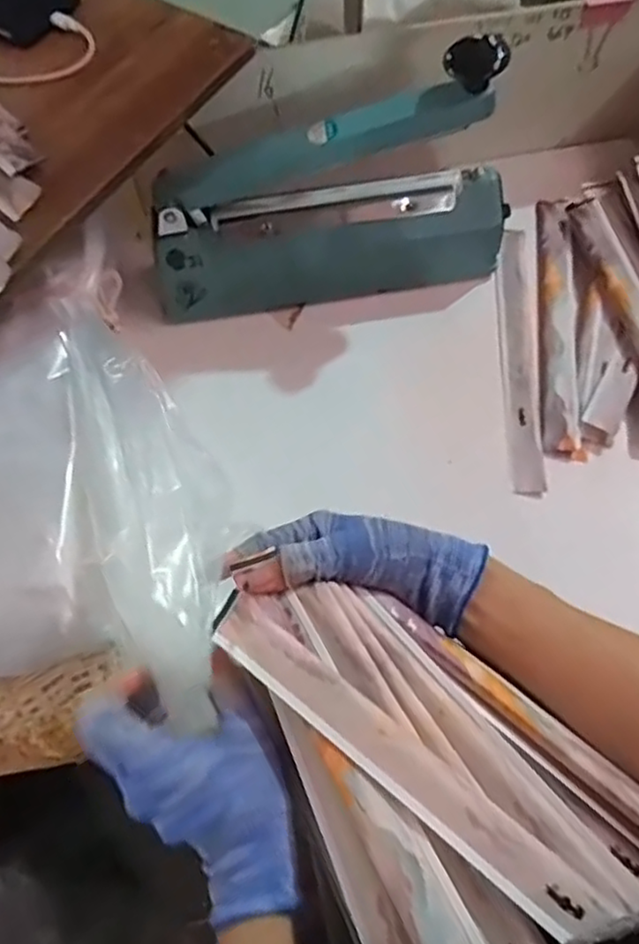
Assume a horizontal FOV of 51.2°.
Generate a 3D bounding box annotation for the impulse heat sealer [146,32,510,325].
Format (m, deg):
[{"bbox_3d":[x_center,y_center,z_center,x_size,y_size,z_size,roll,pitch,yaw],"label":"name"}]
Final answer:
[{"bbox_3d":[0.009,-0.224,0.557,0.302,0.172,0.079,-8,66,0],"label":"impulse heat sealer"}]

